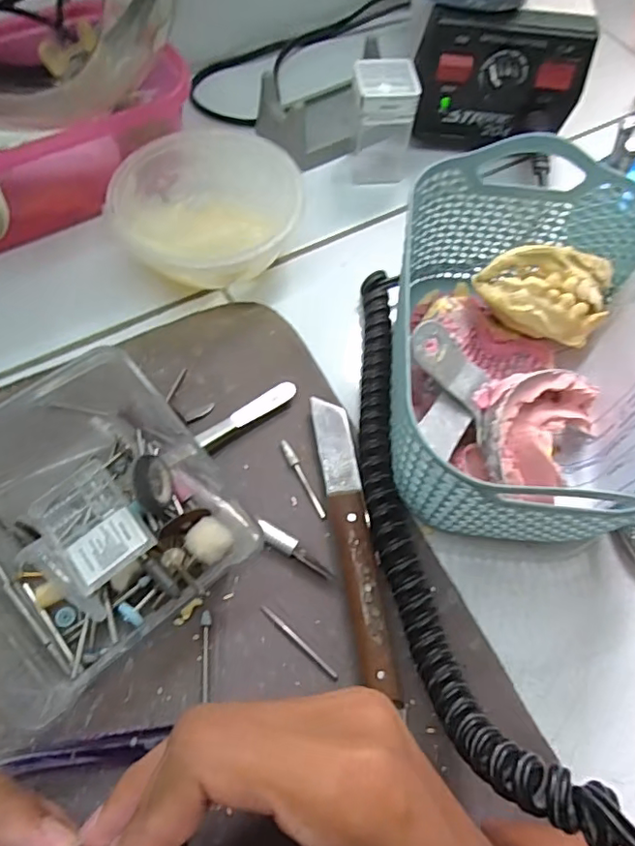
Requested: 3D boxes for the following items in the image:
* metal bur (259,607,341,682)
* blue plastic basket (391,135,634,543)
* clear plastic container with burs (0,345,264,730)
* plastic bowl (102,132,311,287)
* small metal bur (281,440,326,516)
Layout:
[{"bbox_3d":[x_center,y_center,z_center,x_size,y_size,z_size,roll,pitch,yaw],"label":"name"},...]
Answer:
[{"bbox_3d":[-0.008,0.093,0.237,0.042,0.004,0.004,39,68,16],"label":"metal bur"},{"bbox_3d":[0.094,-0.036,0.264,0.116,0.086,0.160,2,63,-1],"label":"blue plastic basket"},{"bbox_3d":[-0.101,0.037,0.236,0.114,0.042,0.116,-36,70,-19],"label":"clear plastic container with burs"},{"bbox_3d":[-0.062,-0.122,0.322,0.100,0.042,0.109,1,63,-2],"label":"plastic bowl"},{"bbox_3d":[-0.007,0.027,0.271,0.005,0.004,0.043,-25,67,-14],"label":"small metal bur"}]

